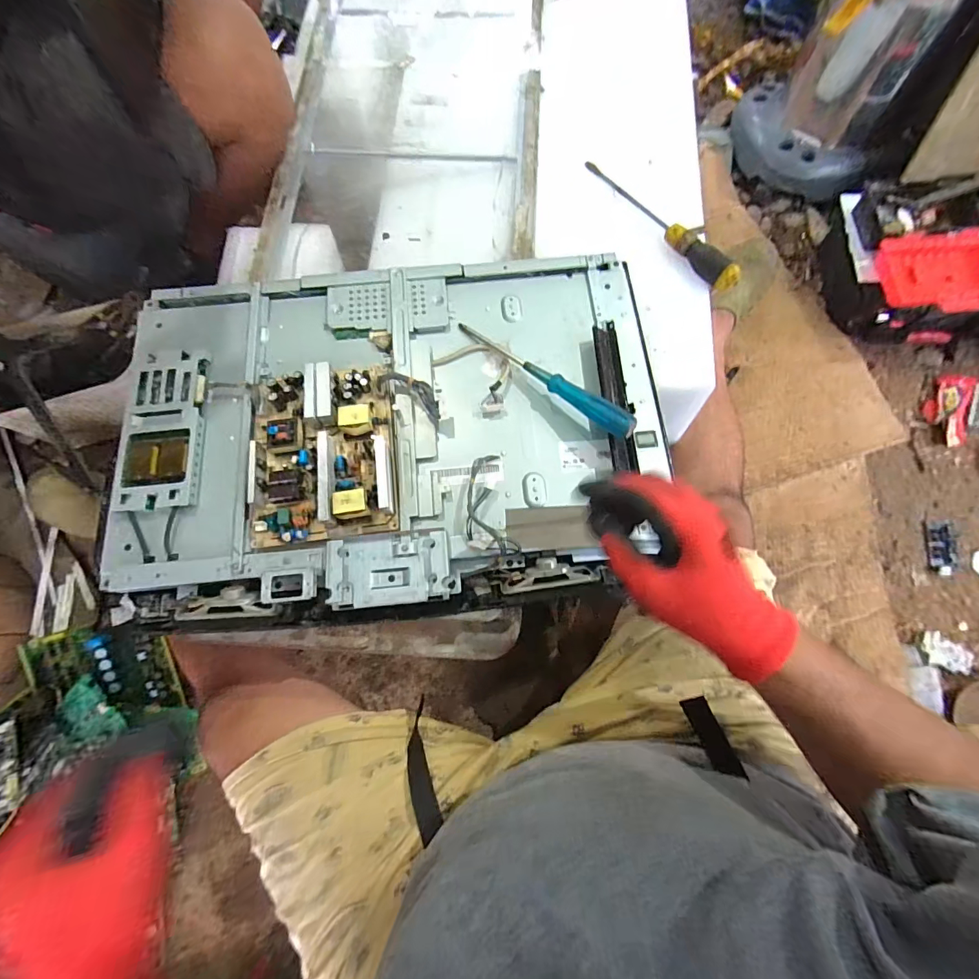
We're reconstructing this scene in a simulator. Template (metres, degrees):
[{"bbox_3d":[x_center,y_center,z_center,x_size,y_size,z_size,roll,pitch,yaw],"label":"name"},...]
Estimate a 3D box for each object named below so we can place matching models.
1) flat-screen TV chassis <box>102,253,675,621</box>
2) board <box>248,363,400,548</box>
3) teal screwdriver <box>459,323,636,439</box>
[{"bbox_3d":[-0.116,-0.072,0.506,0.629,0.067,0.424,-5,74,0],"label":"flat-screen TV chassis"},{"bbox_3d":[-0.184,-0.044,0.474,0.154,0.032,0.197,-6,74,0],"label":"board"},{"bbox_3d":[0.059,-0.131,0.495,0.244,0.026,0.025,39,78,25],"label":"teal screwdriver"}]

